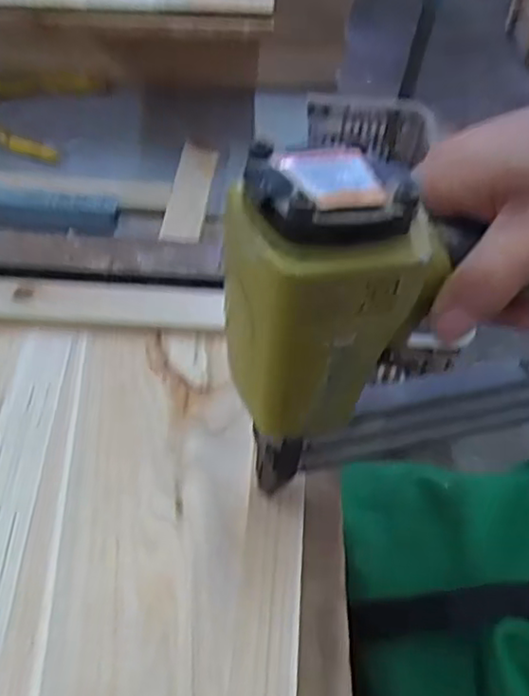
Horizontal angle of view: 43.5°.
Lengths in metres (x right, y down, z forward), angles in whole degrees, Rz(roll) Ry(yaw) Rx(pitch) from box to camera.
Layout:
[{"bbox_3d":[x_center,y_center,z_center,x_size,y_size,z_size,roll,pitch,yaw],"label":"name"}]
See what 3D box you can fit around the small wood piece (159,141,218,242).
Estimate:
[{"bbox_3d":[-0.055,-0.114,0.487,0.027,0.013,0.108,7,51,0],"label":"small wood piece"}]

